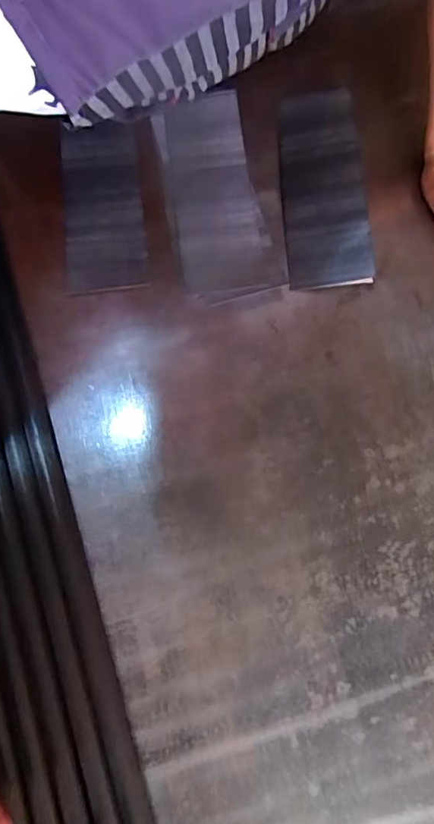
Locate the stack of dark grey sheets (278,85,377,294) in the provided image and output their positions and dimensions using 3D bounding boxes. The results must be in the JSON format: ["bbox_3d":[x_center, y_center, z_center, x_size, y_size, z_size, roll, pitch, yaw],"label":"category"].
[{"bbox_3d":[0.103,-0.226,0.483,0.078,0.009,0.211,-7,77,17],"label":"stack of dark grey sheets"}]

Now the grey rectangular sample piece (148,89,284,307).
[{"bbox_3d":[-0.003,-0.212,0.480,0.091,0.020,0.209,-12,80,-4],"label":"grey rectangular sample piece"}]

